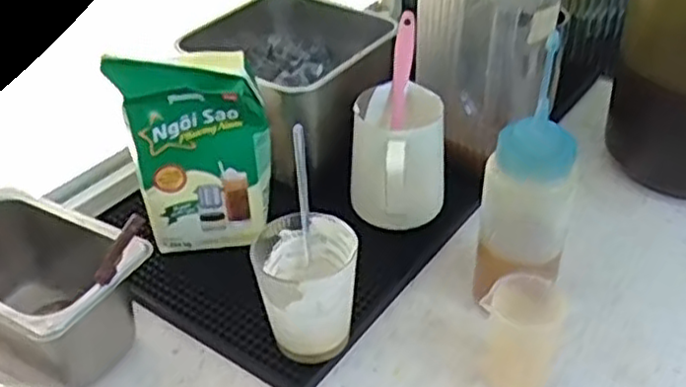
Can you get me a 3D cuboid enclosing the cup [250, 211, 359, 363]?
[{"bbox_3d":[-0.027,0.076,0.567,0.075,0.100,0.086,-4,39,-2],"label":"cup"}]

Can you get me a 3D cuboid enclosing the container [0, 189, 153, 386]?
[{"bbox_3d":[-0.239,0.076,0.570,0.164,0.093,0.106,17,43,23],"label":"container"}]

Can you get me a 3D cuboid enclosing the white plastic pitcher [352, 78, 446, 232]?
[{"bbox_3d":[0.050,-0.026,0.668,0.084,0.103,0.112,3,39,6],"label":"white plastic pitcher"}]

